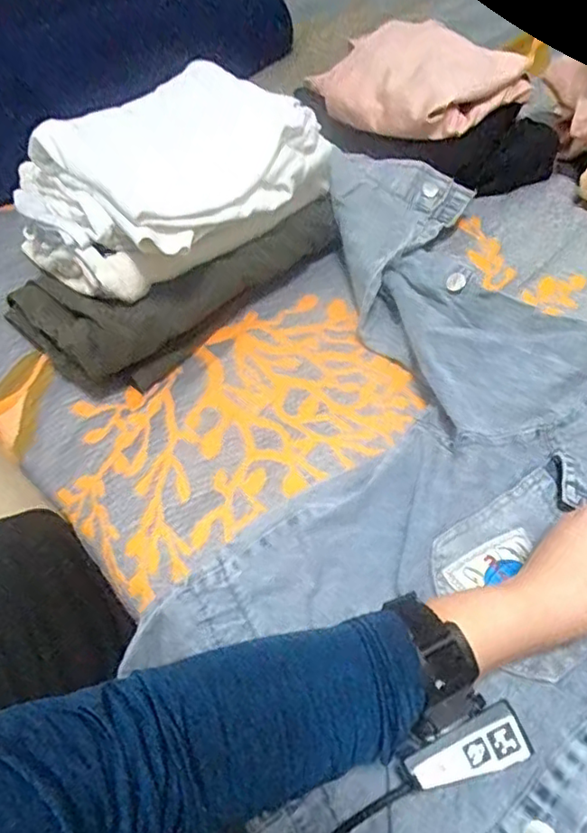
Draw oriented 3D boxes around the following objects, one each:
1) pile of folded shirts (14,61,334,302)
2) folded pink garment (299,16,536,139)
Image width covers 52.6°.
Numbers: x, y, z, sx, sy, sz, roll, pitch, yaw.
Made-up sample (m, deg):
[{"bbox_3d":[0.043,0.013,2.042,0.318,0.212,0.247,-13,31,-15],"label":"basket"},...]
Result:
[{"bbox_3d":[-0.103,-0.197,0.533,0.188,0.132,0.251,33,64,24],"label":"pile of folded shirts"},{"bbox_3d":[0.132,-0.357,0.639,0.194,0.064,0.161,34,63,25],"label":"folded pink garment"}]

